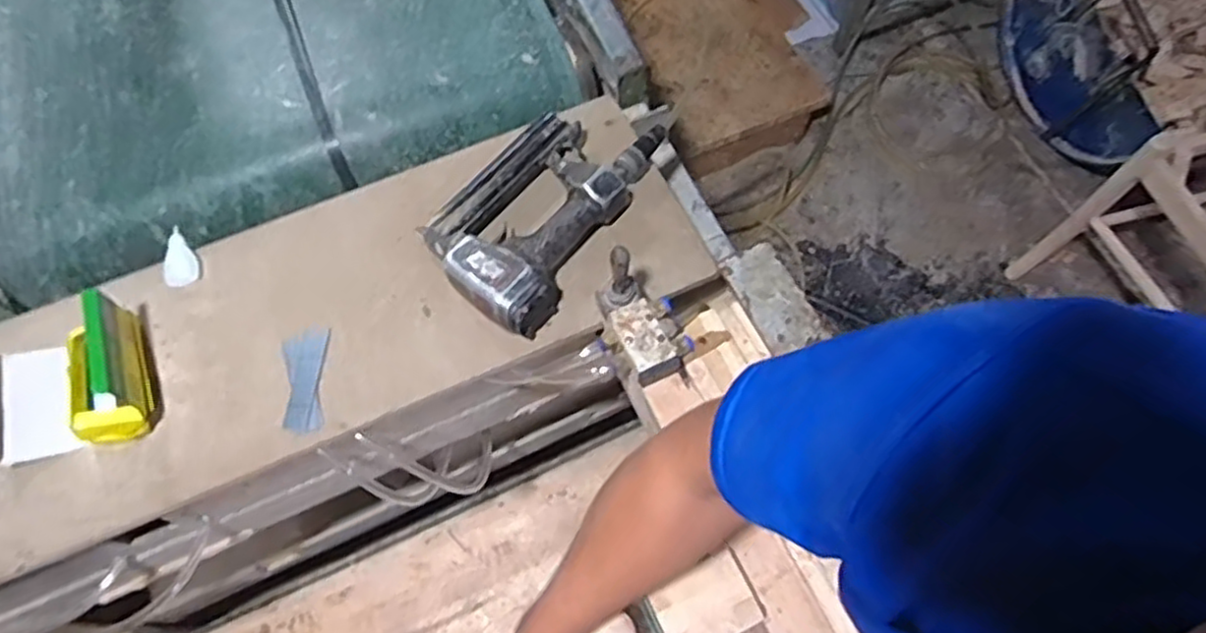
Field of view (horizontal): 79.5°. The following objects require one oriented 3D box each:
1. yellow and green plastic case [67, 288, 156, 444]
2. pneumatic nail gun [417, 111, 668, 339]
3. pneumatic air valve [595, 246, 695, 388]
[{"bbox_3d":[-0.482,0.051,0.694,0.065,0.068,0.127,-25,68,-10],"label":"yellow and green plastic case"},{"bbox_3d":[-0.060,-0.125,0.767,0.185,0.063,0.286,28,69,13],"label":"pneumatic nail gun"},{"bbox_3d":[0.034,0.001,0.672,0.080,0.079,0.106,-23,68,-9],"label":"pneumatic air valve"}]

